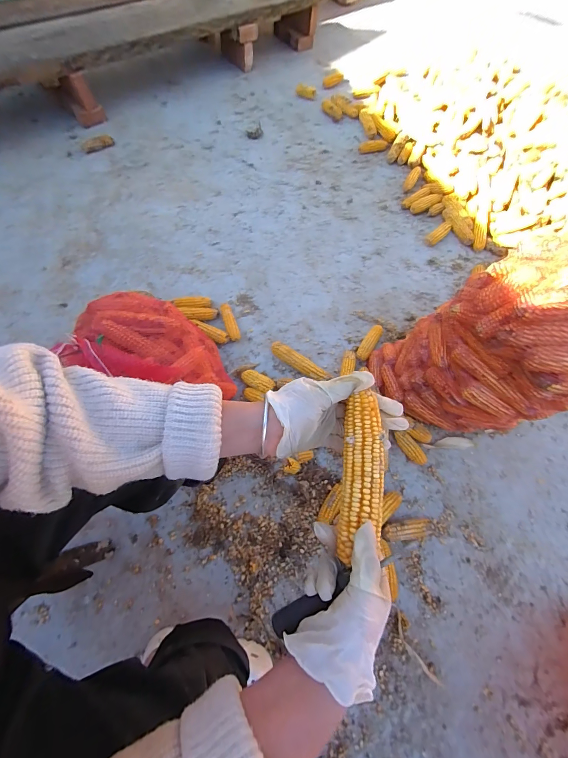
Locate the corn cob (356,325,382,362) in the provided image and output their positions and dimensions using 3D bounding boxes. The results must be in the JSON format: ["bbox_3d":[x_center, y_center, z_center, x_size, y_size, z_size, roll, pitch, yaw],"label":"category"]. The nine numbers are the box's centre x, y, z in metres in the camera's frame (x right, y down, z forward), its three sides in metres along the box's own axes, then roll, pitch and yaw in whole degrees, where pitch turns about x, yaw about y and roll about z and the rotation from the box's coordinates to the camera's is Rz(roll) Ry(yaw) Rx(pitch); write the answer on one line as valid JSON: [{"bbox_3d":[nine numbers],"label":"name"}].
[{"bbox_3d":[0.268,-0.113,0.992,0.041,0.048,0.127,32,67,8],"label":"corn cob"}]

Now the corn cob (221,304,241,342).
[{"bbox_3d":[-0.166,-0.174,0.971,0.040,0.032,0.133,-14,68,-13],"label":"corn cob"}]

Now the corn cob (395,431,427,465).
[{"bbox_3d":[0.351,0.190,0.876,0.036,0.033,0.105,-25,52,-15],"label":"corn cob"}]

